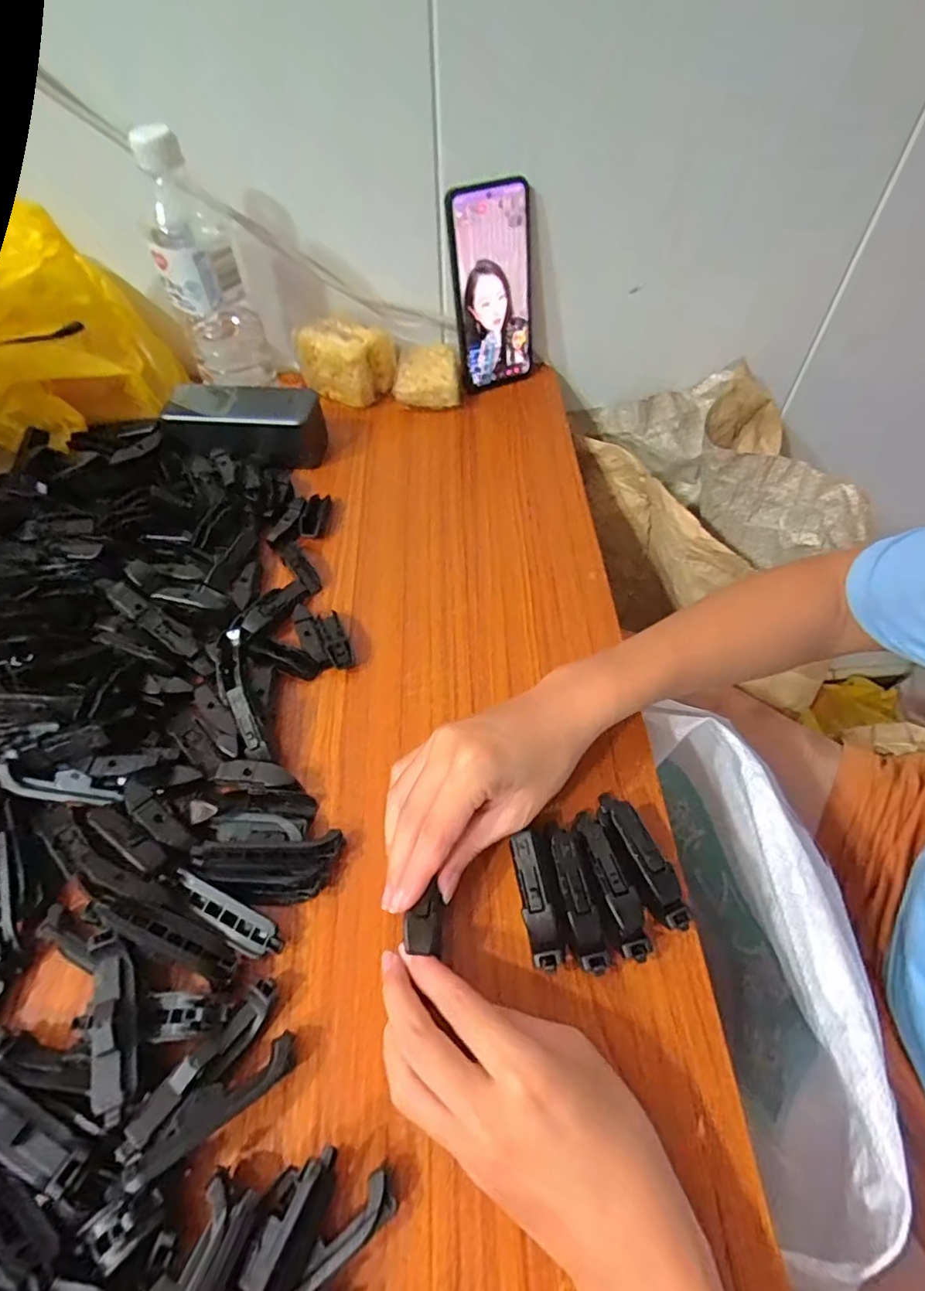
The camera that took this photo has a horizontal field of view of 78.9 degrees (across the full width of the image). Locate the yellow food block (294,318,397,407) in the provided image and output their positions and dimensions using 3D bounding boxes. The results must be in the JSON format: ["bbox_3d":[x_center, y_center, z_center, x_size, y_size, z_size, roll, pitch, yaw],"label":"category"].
[{"bbox_3d":[-0.115,-0.286,0.566,0.084,0.060,0.055,20,57,13],"label":"yellow food block"}]

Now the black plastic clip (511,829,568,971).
[{"bbox_3d":[0.040,0.129,0.289,0.022,0.026,0.065,-7,55,-5],"label":"black plastic clip"}]

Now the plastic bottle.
[{"bbox_3d":[-0.221,-0.322,0.489,0.069,0.186,0.080,-16,56,-11],"label":"plastic bottle"}]

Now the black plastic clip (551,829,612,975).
[{"bbox_3d":[0.061,0.128,0.286,0.019,0.014,0.065,-8,68,-6],"label":"black plastic clip"}]

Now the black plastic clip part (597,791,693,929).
[{"bbox_3d":[0.095,0.112,0.301,0.020,0.020,0.075,-15,56,-11],"label":"black plastic clip part"}]

